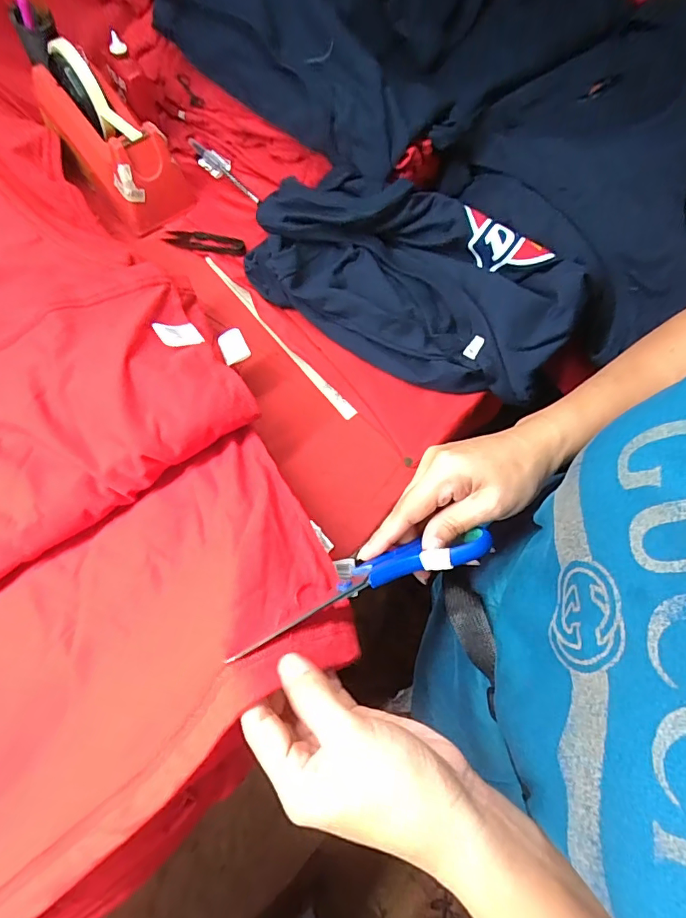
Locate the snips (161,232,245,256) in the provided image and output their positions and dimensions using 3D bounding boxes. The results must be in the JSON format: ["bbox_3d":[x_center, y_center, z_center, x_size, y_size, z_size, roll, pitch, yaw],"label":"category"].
[{"bbox_3d":[-0.151,-0.238,0.524,0.096,0.010,0.022,15,66,8],"label":"snips"}]

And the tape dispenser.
[{"bbox_3d":[-0.247,-0.343,0.506,0.081,0.123,0.159,-38,70,-15],"label":"tape dispenser"}]

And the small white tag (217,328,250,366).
[{"bbox_3d":[-0.097,-0.101,0.419,0.023,0.009,0.036,-23,67,-10],"label":"small white tag"}]

